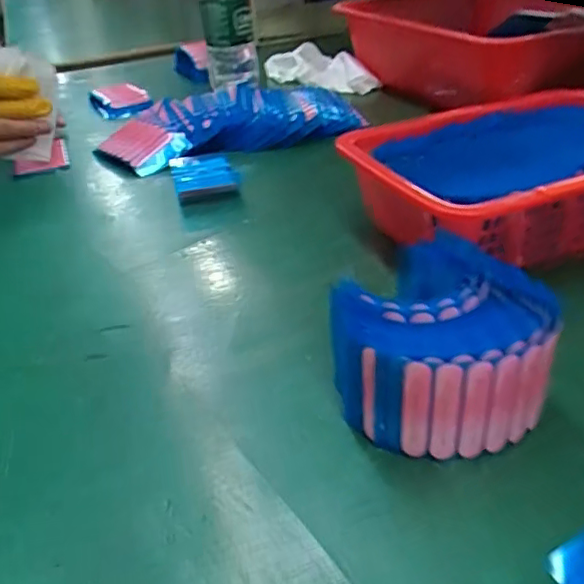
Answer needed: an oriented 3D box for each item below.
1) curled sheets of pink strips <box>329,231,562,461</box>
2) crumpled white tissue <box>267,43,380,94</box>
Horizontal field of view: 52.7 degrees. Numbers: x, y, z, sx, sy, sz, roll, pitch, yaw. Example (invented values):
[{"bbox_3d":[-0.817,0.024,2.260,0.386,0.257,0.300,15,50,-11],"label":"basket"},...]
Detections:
[{"bbox_3d":[0.067,0.025,0.271,0.097,0.062,0.090,16,38,30],"label":"curled sheets of pink strips"},{"bbox_3d":[0.048,-0.318,0.831,0.106,0.034,0.200,-22,37,-25],"label":"crumpled white tissue"}]

